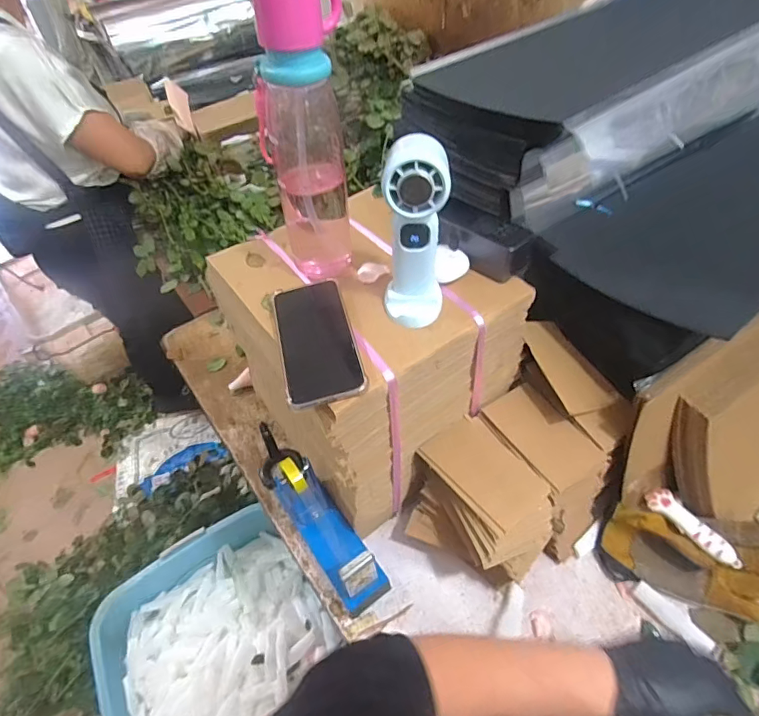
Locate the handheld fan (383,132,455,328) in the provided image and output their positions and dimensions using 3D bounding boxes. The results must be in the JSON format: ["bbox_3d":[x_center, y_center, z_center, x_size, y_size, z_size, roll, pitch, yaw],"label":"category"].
[{"bbox_3d":[0.034,-0.123,0.468,0.066,0.180,0.073,-2,49,4],"label":"handheld fan"}]

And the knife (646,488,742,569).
[{"bbox_3d":[0.407,0.221,0.607,0.030,0.022,0.117,-26,52,-17],"label":"knife"}]

